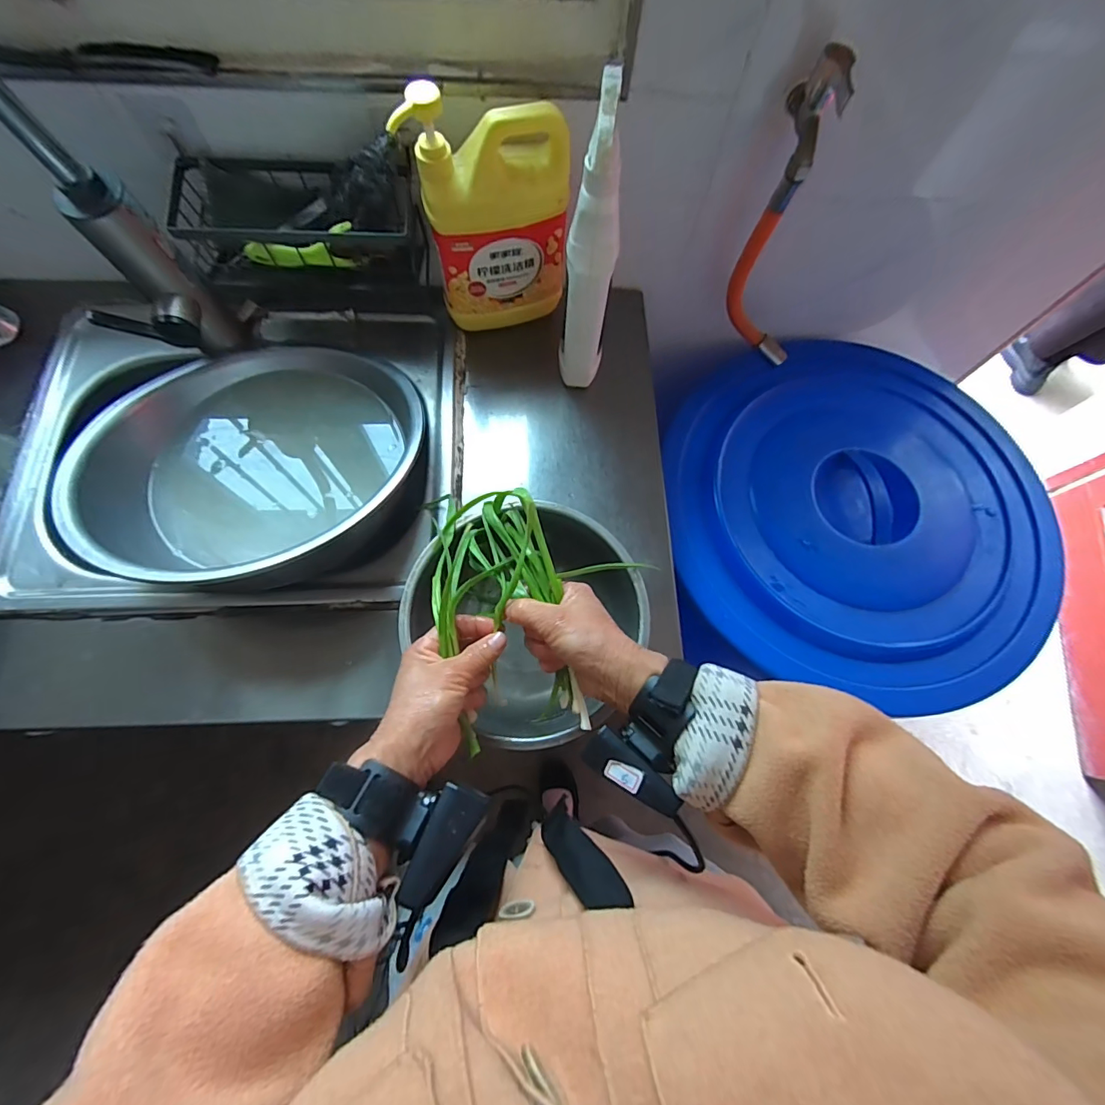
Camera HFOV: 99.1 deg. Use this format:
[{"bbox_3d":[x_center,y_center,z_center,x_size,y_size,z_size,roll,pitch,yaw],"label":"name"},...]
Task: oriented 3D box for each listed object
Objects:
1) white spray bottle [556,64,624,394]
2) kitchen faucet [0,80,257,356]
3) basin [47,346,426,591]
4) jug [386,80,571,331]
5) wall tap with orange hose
[{"bbox_3d":[0.039,-0.298,0.484,0.051,0.259,0.095,5,70,-1],"label":"white spray bottle"},{"bbox_3d":[-0.384,-0.230,0.390,0.073,0.356,0.211,-14,71,-7],"label":"kitchen faucet"},{"bbox_3d":[-0.303,-0.108,0.504,0.314,0.090,0.298,21,71,5],"label":"basin"},{"bbox_3d":[-0.063,-0.356,0.502,0.155,0.218,0.080,-7,71,-5],"label":"jug"},{"bbox_3d":[0.276,-0.361,0.531,0.106,0.283,0.093,5,70,-1],"label":"wall tap with orange hose"}]

